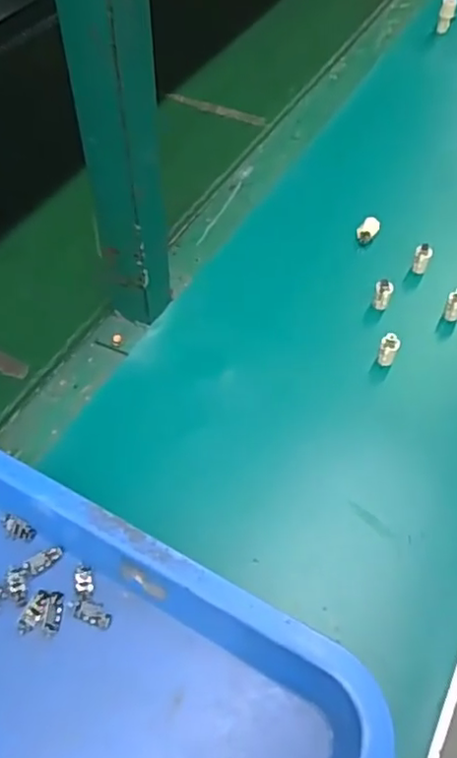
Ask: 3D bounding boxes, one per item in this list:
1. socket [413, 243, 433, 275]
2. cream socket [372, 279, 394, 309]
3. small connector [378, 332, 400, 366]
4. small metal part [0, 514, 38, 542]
[{"bbox_3d":[0.174,-0.107,0.564,0.015,0.025,0.014,18,54,13],"label":"socket"},{"bbox_3d":[0.132,-0.072,0.538,0.014,0.028,0.015,18,54,13],"label":"cream socket"},{"bbox_3d":[0.127,-0.021,0.499,0.014,0.029,0.015,18,54,13],"label":"small connector"},{"bbox_3d":[-0.140,0.099,0.416,0.026,0.005,0.013,21,55,16],"label":"small metal part"}]

